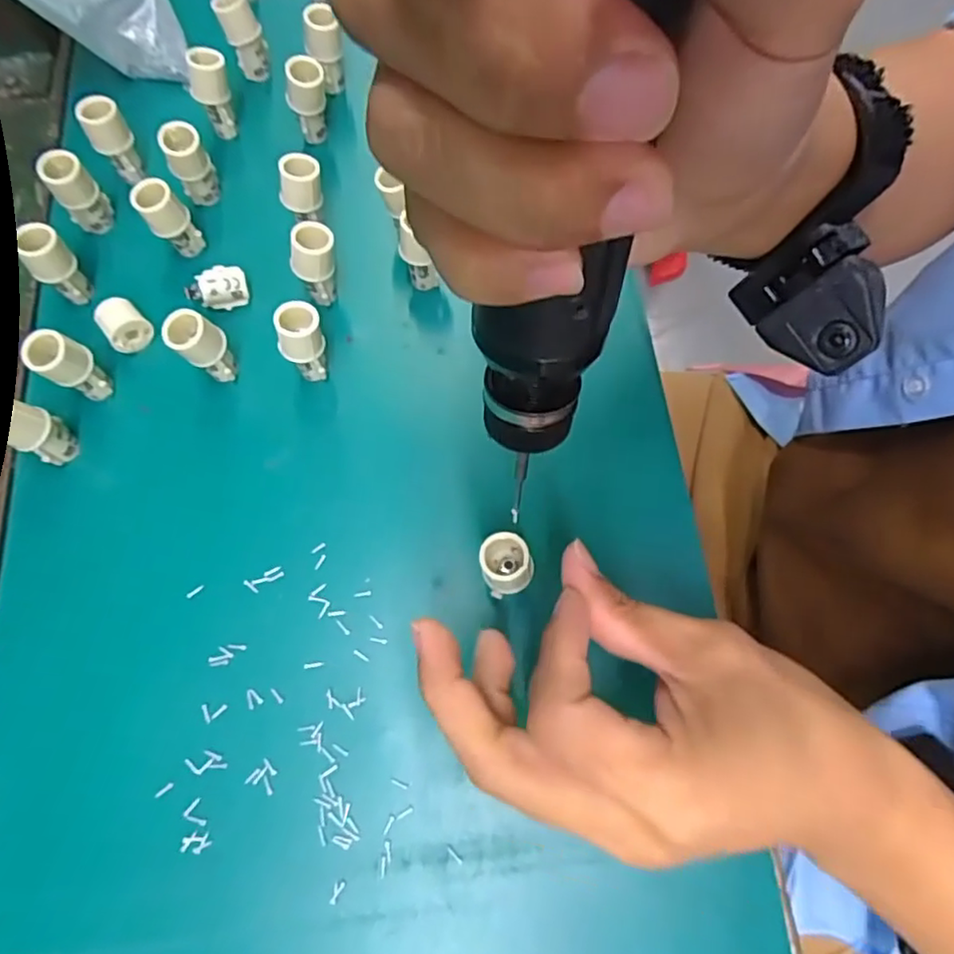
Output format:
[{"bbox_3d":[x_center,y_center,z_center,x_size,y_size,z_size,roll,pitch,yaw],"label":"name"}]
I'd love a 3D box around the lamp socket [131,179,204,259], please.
[{"bbox_3d":[-0.153,-0.126,0.316,0.019,0.042,0.017,-35,73,-11],"label":"lamp socket"}]

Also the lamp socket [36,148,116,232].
[{"bbox_3d":[-0.203,-0.143,0.326,0.020,0.047,0.016,-35,73,-11],"label":"lamp socket"}]

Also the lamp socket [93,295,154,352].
[{"bbox_3d":[-0.171,-0.073,0.309,0.019,0.021,0.020,-38,74,-12],"label":"lamp socket"}]

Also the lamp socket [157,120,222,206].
[{"bbox_3d":[-0.145,-0.158,0.327,0.019,0.046,0.016,-25,72,-8],"label":"lamp socket"}]

